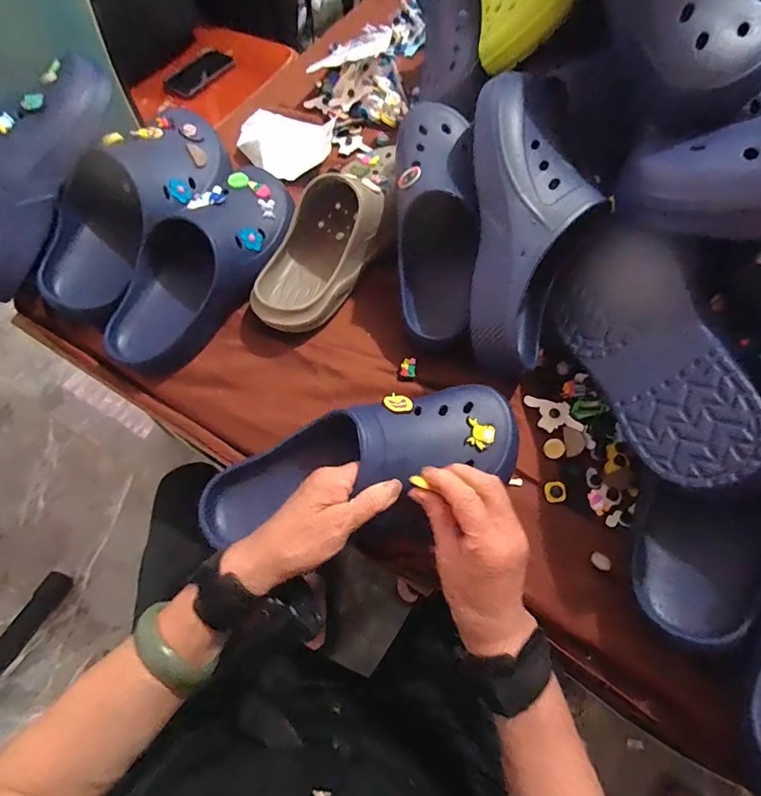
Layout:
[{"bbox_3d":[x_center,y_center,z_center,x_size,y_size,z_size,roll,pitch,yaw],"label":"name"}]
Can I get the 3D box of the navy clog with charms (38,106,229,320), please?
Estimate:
[{"bbox_3d":[-0.279,-0.225,0.500,0.113,0.087,0.292,22,69,8],"label":"navy clog with charms"}]

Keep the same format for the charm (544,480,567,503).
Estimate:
[{"bbox_3d":[0.169,0.091,0.415,0.019,0.009,0.019,-7,67,-4],"label":"charm"}]

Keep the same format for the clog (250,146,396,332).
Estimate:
[{"bbox_3d":[-0.053,-0.196,0.495,0.110,0.084,0.267,19,68,7],"label":"clog"}]

